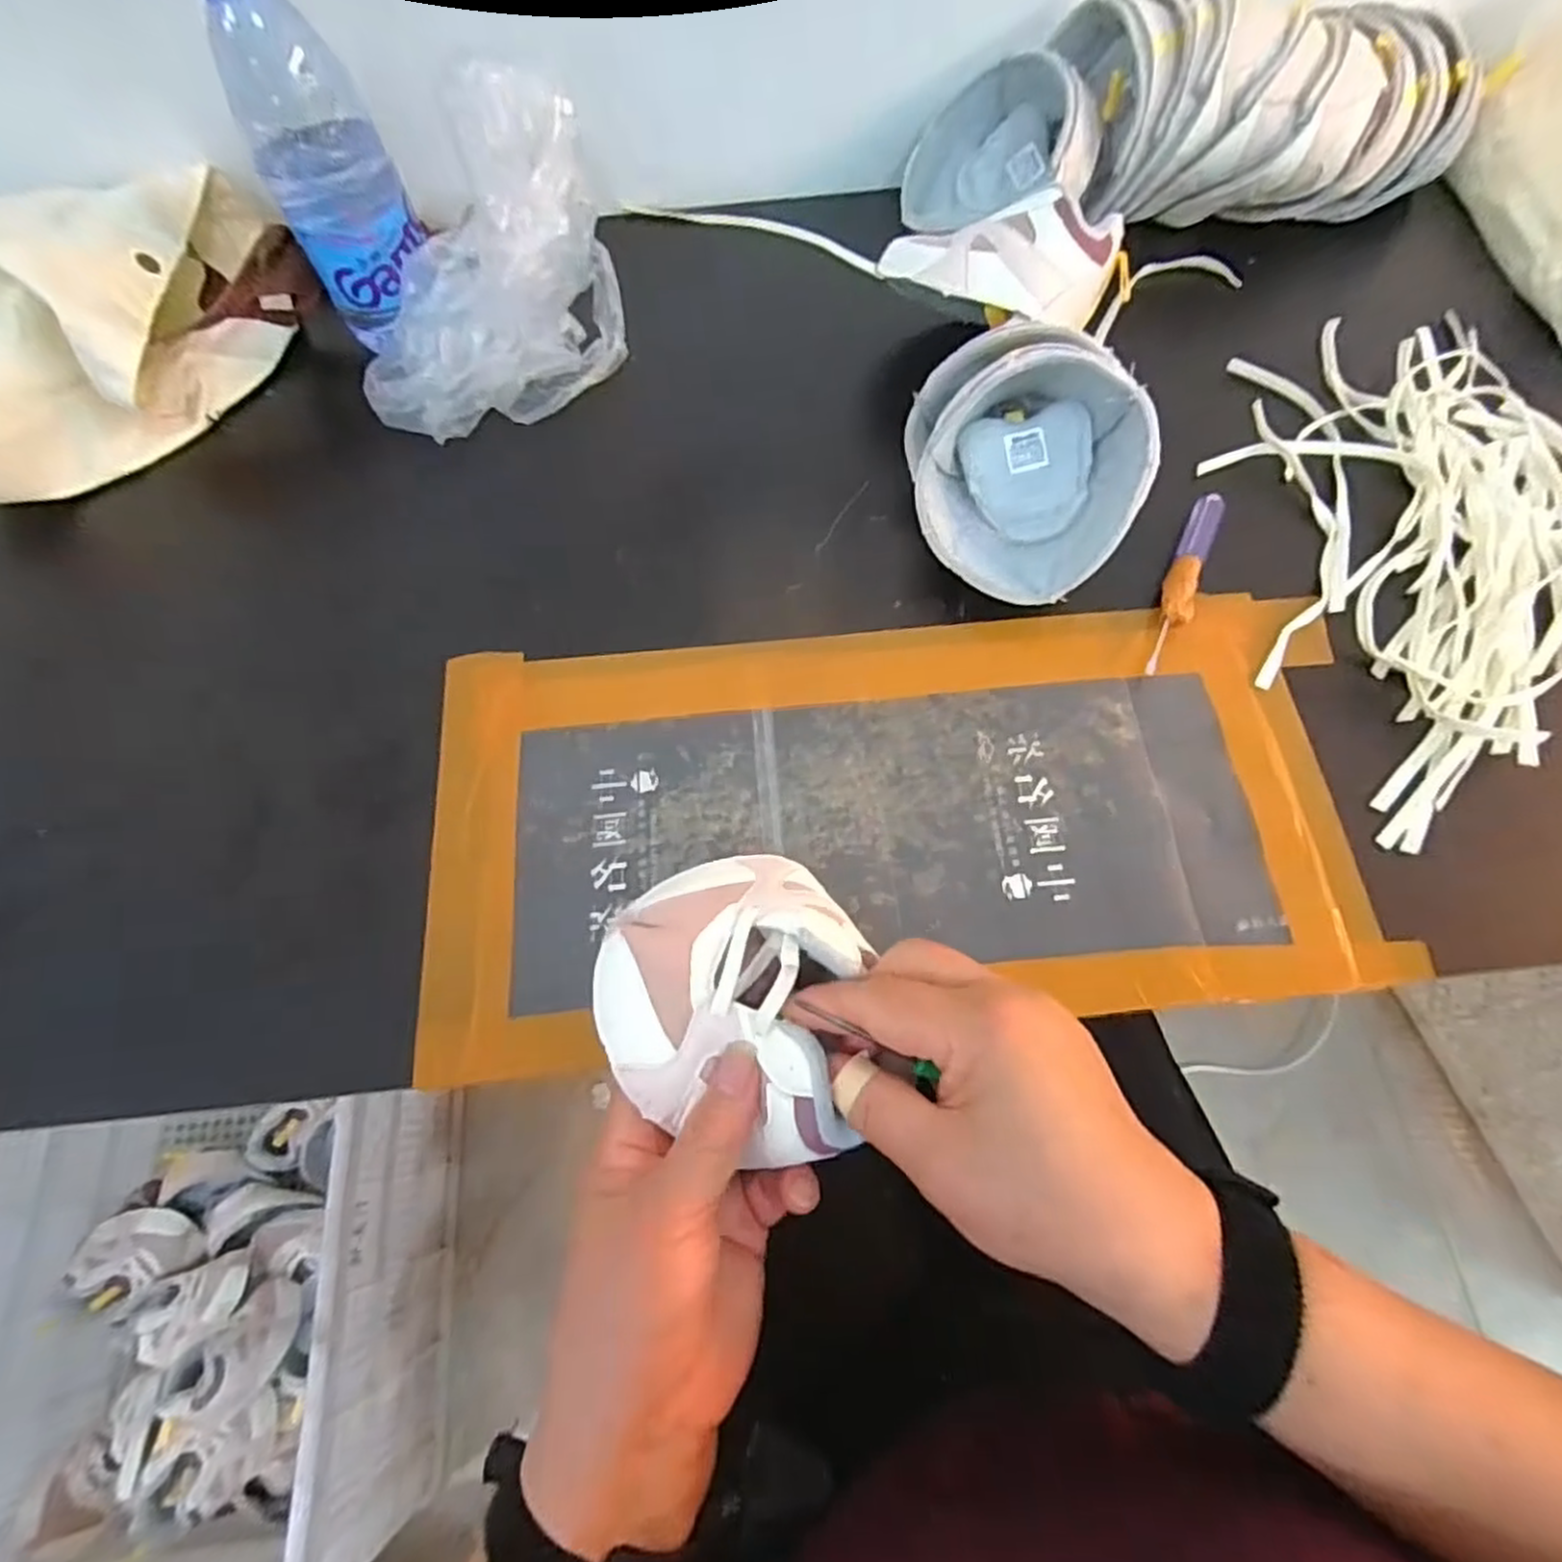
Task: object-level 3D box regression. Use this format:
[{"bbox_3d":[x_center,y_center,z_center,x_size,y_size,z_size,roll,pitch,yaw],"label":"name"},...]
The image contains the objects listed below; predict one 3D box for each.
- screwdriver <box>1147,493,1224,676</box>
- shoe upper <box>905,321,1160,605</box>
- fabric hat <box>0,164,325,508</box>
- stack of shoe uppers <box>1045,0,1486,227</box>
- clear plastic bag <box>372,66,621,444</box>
[{"bbox_3d":[0.216,-0.106,0.407,0.017,0.010,0.116,21,69,11],"label":"screwdriver"},{"bbox_3d":[0.126,-0.167,0.398,0.120,0.079,0.134,10,67,6],"label":"shoe upper"},{"bbox_3d":[-0.423,-0.282,0.456,0.260,0.100,0.156,-43,72,-15],"label":"fabric hat"},{"bbox_3d":[0.316,-0.427,0.484,0.271,0.094,0.107,0,66,2],"label":"stack of shoe uppers"},{"bbox_3d":[-0.169,-0.286,0.435,0.175,0.128,0.091,-40,71,-14],"label":"clear plastic bag"}]

